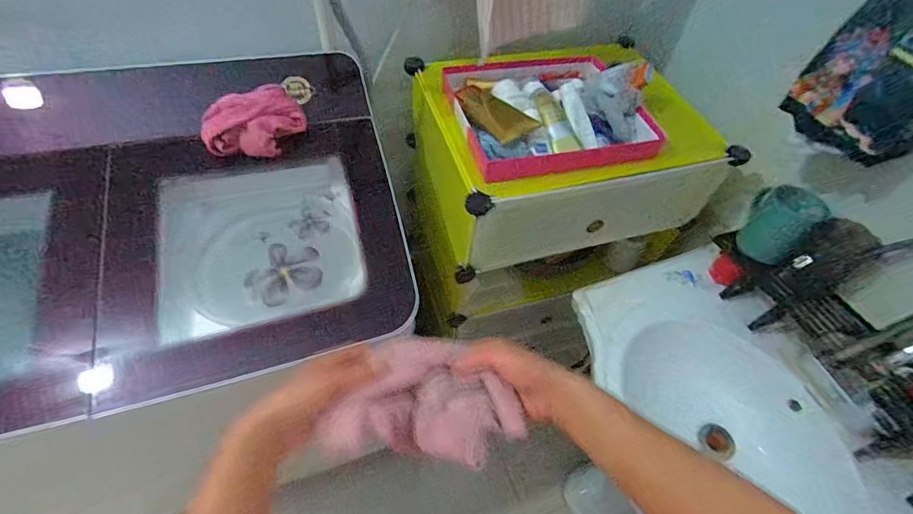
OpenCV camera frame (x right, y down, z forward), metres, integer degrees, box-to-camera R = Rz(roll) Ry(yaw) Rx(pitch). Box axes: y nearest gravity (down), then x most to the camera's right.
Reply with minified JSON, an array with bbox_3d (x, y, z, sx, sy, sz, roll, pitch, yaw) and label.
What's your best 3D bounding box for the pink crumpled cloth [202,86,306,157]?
[{"bbox_3d":[-0.301,-0.203,0.645,0.140,0.061,0.094,-15,58,-16],"label":"pink crumpled cloth"}]

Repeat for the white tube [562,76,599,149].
[{"bbox_3d":[0.199,-0.236,0.714,0.042,0.028,0.156,1,55,-5],"label":"white tube"}]

